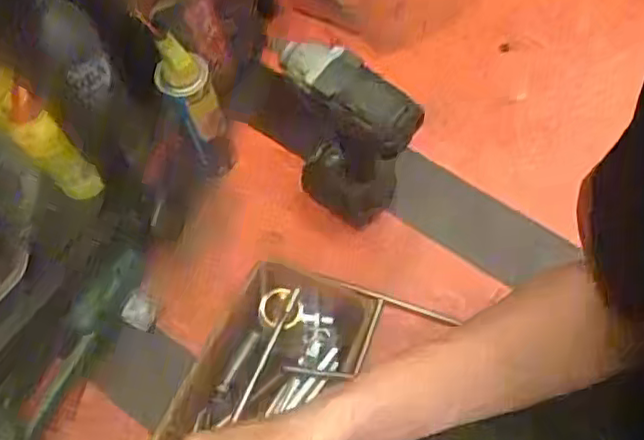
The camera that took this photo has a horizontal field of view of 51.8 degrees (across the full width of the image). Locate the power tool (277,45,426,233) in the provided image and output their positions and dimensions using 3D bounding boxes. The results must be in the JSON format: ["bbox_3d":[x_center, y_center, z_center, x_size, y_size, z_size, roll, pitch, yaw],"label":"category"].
[{"bbox_3d":[0.027,-0.082,0.794,0.156,0.274,0.076,35,71,18],"label":"power tool"}]

